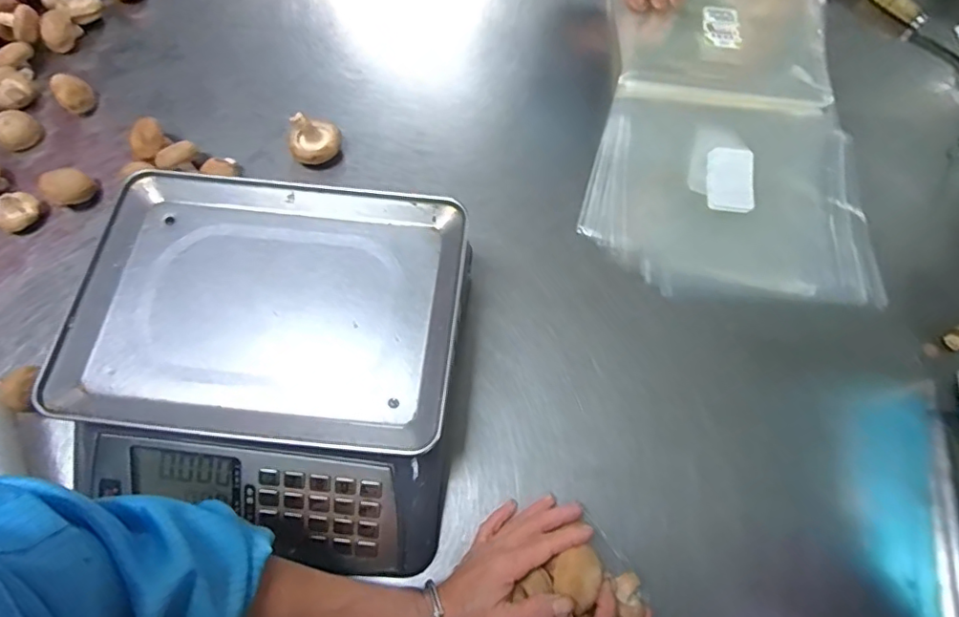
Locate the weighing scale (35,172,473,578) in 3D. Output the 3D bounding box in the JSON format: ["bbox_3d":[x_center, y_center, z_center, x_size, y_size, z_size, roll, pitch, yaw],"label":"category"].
[{"bbox_3d":[-0.189,0.052,0.519,0.328,0.134,0.323,8,68,0],"label":"weighing scale"}]

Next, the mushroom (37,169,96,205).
[{"bbox_3d":[-0.472,-0.138,0.622,0.037,0.035,0.045,35,70,11],"label":"mushroom"}]

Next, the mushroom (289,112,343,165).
[{"bbox_3d":[-0.199,-0.204,0.657,0.063,0.051,0.059,-21,71,-12],"label":"mushroom"}]

